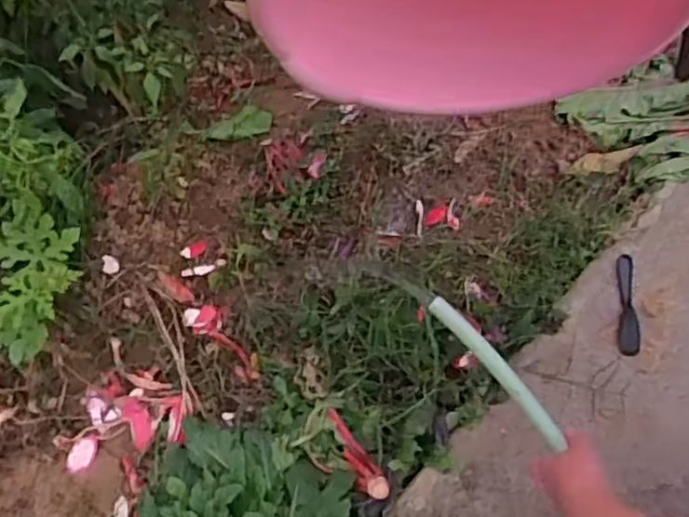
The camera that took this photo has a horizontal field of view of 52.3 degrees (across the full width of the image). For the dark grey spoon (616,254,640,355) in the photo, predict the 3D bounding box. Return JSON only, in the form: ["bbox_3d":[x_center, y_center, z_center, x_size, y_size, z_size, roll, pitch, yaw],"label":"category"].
[{"bbox_3d":[0.343,0.055,0.852,0.025,0.006,0.134,10,61,4],"label":"dark grey spoon"}]

